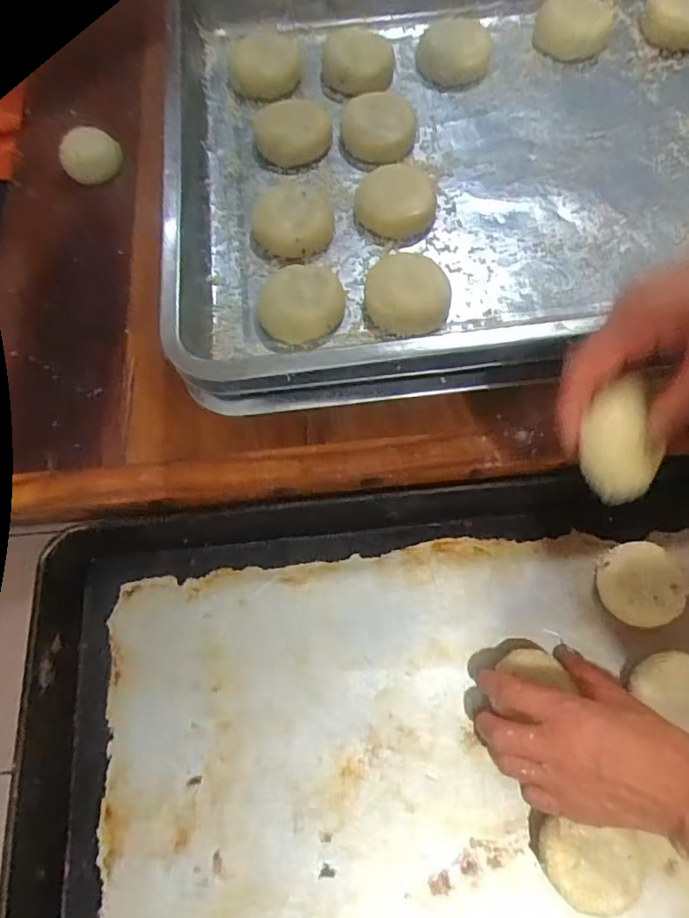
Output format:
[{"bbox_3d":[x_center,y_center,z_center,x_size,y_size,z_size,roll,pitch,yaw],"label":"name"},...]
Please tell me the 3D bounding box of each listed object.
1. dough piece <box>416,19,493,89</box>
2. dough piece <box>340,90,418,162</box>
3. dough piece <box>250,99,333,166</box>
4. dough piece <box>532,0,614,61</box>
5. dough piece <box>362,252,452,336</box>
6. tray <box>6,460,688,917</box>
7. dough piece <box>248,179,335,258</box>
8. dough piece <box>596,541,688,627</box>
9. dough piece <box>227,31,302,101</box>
[{"bbox_3d":[0.095,-0.358,0.505,0.063,0.018,0.080,9,70,6],"label":"dough piece"},{"bbox_3d":[0.027,-0.278,0.466,0.060,0.023,0.071,0,69,2],"label":"dough piece"},{"bbox_3d":[-0.043,-0.271,0.465,0.061,0.021,0.062,-1,69,2],"label":"dough piece"},{"bbox_3d":[0.205,-0.391,0.513,0.065,0.024,0.073,19,71,9],"label":"dough piece"},{"bbox_3d":[0.044,-0.116,0.398,0.061,0.017,0.057,-1,69,2],"label":"dough piece"},{"bbox_3d":[0.102,0.214,0.371,0.634,0.051,0.411,-6,69,0],"label":"tray"},{"bbox_3d":[-0.040,-0.185,0.430,0.059,0.017,0.070,-6,69,0],"label":"dough piece"},{"bbox_3d":[0.217,0.092,0.423,0.057,0.024,0.059,-1,69,2],"label":"dough piece"},{"bbox_3d":[-0.070,-0.341,0.500,0.061,0.016,0.071,-7,69,-1],"label":"dough piece"}]

